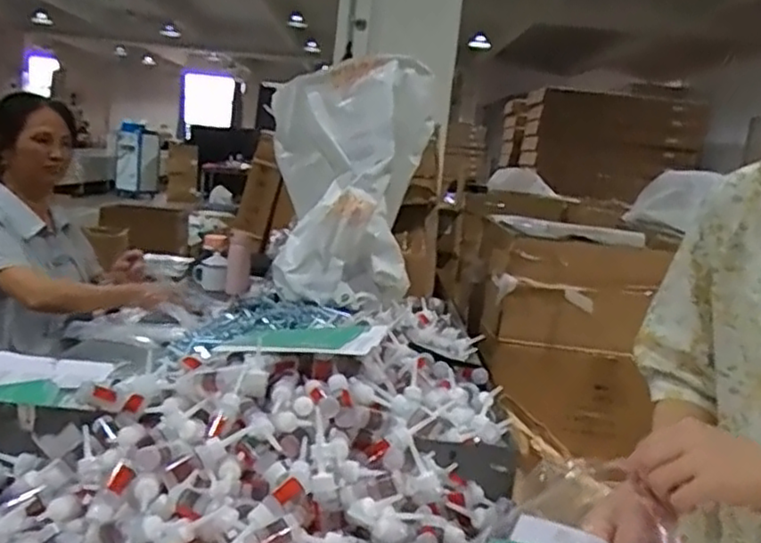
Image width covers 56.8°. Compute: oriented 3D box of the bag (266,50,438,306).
[{"bbox_3d":[-0.079,-0.214,1.701,0.384,0.560,0.217,5,9,-2],"label":"bag"}]

